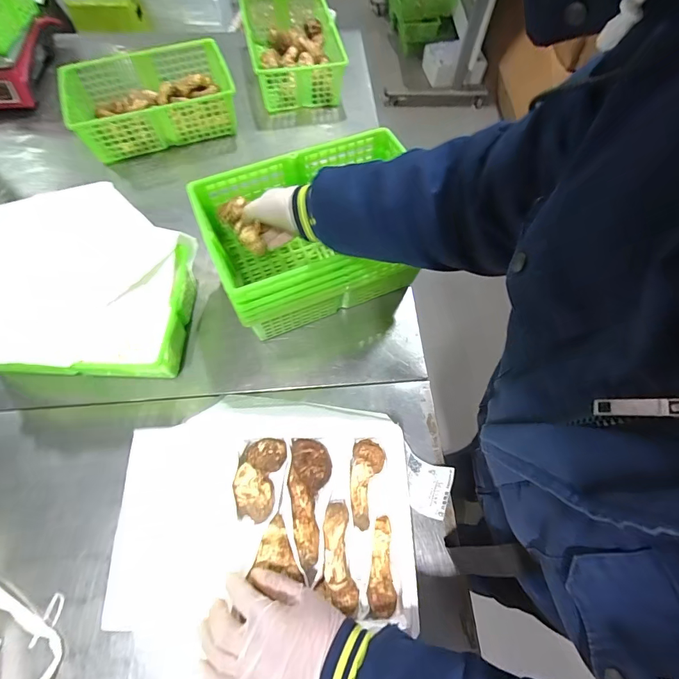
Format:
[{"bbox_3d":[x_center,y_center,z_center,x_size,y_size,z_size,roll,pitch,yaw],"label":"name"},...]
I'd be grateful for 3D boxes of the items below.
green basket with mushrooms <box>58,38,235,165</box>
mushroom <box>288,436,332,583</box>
[{"bbox_3d":[-0.404,-0.519,0.832,0.335,0.120,0.206,-15,65,-9],"label":"green basket with mushrooms"},{"bbox_3d":[-0.038,0.192,0.437,0.047,0.032,0.146,4,64,0],"label":"mushroom"}]

